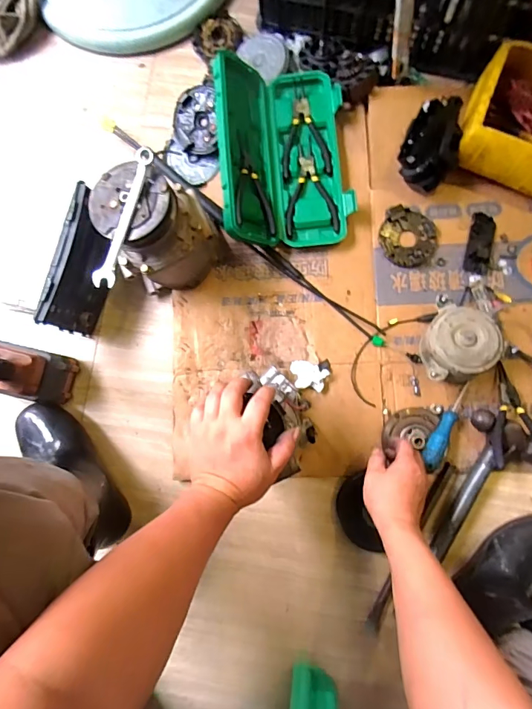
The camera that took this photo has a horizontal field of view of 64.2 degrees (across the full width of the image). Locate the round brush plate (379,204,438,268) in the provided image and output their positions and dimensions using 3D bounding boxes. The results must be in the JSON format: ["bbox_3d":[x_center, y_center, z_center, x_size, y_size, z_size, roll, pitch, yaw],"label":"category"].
[{"bbox_3d":[0.228,-0.187,0.678,0.091,0.014,0.089,0,83,2],"label":"round brush plate"}]

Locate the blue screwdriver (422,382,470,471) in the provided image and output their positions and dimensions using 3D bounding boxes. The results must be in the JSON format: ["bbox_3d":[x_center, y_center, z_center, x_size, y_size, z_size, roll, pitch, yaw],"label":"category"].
[{"bbox_3d":[0.270,0.103,0.629,0.028,0.021,0.145,32,68,7],"label":"blue screwdriver"}]

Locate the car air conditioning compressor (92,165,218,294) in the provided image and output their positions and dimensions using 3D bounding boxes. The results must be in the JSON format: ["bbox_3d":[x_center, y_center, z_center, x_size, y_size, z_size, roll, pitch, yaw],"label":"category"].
[{"bbox_3d":[-0.145,-0.171,0.612,0.140,0.196,0.119,-14,83,1],"label":"car air conditioning compressor"}]

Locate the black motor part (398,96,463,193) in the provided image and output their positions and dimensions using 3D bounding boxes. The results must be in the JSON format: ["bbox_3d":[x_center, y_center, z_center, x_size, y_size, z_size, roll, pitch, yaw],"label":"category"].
[{"bbox_3d":[0.255,-0.320,0.653,0.084,0.082,0.127,20,84,5],"label":"black motor part"}]

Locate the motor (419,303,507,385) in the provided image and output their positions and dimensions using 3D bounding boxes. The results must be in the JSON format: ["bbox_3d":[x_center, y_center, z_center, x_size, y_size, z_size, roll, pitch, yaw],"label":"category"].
[{"bbox_3d":[0.287,-0.017,0.623,0.107,0.073,0.111,0,83,2],"label":"motor"}]

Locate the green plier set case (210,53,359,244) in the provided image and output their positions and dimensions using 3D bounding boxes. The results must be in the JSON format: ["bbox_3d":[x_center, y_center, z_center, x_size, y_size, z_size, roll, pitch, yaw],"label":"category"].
[{"bbox_3d":[0.028,-0.326,0.678,0.194,0.103,0.298,-6,83,2],"label":"green plier set case"}]

